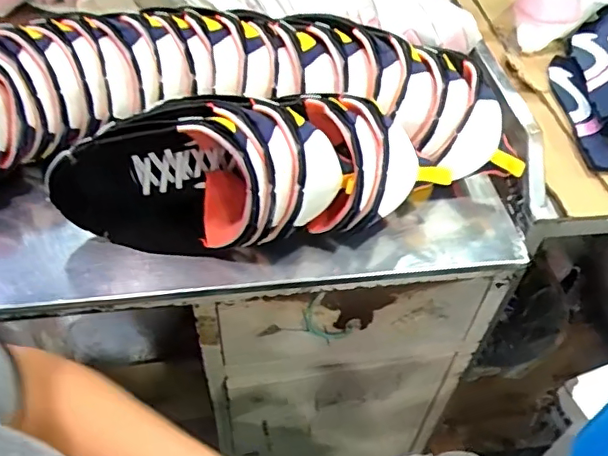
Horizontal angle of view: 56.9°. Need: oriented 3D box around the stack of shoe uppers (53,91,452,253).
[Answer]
[{"bbox_3d":[-0.053,-0.060,0.606,0.419,0.145,0.117,-8,49,-9],"label":"stack of shoe uppers"}]

